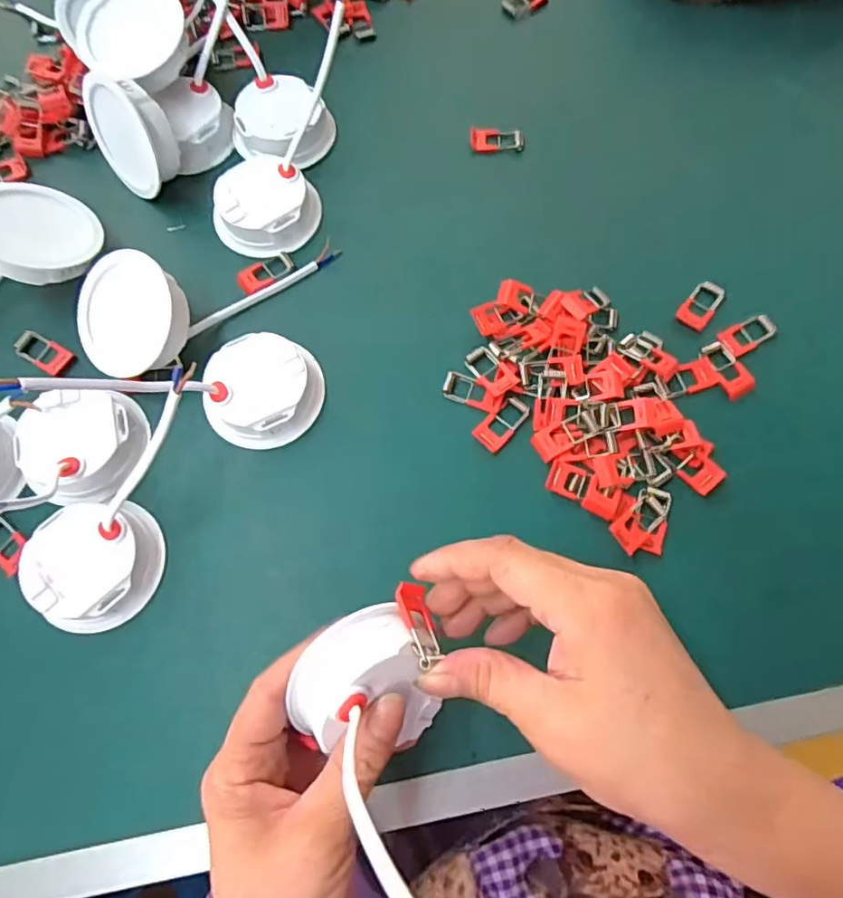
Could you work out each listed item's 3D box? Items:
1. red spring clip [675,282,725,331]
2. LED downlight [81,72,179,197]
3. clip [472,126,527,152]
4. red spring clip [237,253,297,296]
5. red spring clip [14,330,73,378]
[{"bbox_3d":[0.179,-0.092,0.361,0.019,0.005,0.034,36,75,12],"label":"red spring clip"},{"bbox_3d":[-0.189,-0.209,0.375,0.069,0.067,0.030,30,54,23],"label":"LED downlight"},{"bbox_3d":[0.055,-0.224,0.409,0.038,0.006,0.019,-2,71,0],"label":"clip"},{"bbox_3d":[-0.103,-0.117,0.373,0.038,0.004,0.022,-38,74,-12],"label":"red spring clip"},{"bbox_3d":[-0.239,-0.061,0.356,0.033,0.008,0.018,26,73,10],"label":"red spring clip"}]

